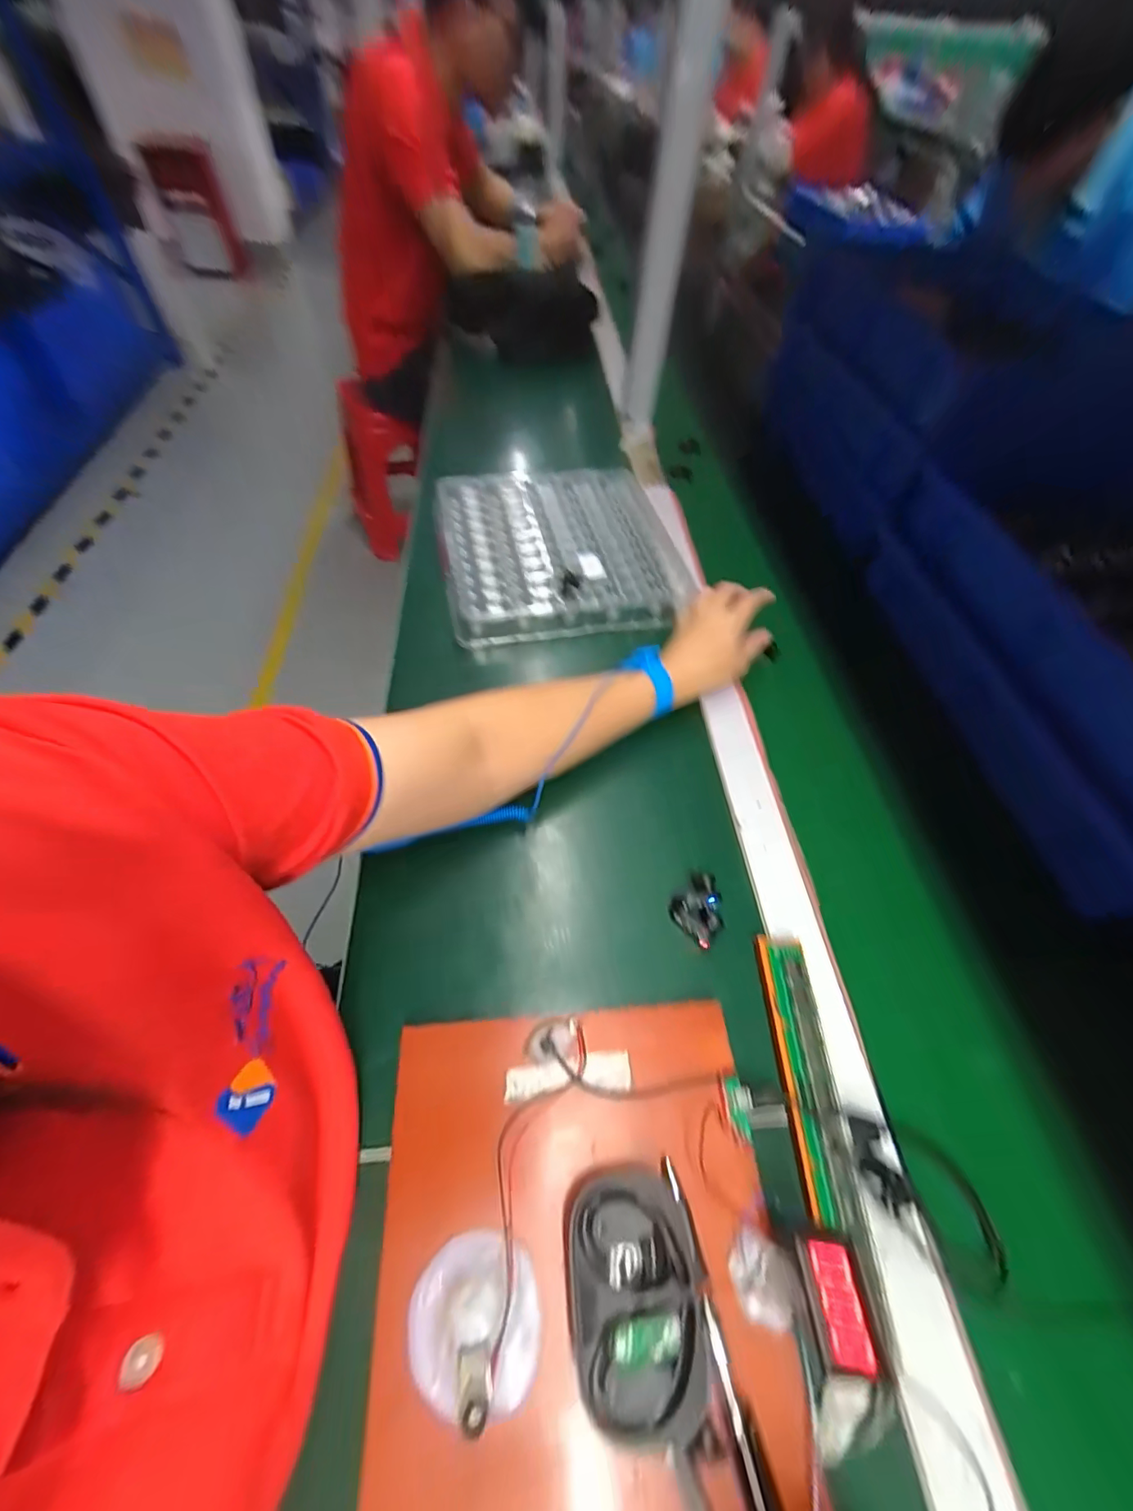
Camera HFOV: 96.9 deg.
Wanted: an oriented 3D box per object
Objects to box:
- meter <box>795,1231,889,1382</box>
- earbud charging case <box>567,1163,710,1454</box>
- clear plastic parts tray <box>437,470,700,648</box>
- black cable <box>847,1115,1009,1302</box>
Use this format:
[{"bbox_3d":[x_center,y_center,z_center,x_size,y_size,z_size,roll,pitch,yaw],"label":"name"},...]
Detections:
[{"bbox_3d":[0.122,0.241,0.224,0.026,0.014,0.045,-18,59,23],"label":"meter"},{"bbox_3d":[0.031,0.254,0.238,0.058,0.035,0.090,-4,57,-7],"label":"earbud charging case"},{"bbox_3d":[-0.009,-0.246,0.590,0.270,0.044,0.260,-8,57,-9],"label":"clear plastic parts tray"},{"bbox_3d":[0.201,0.244,0.275,0.077,0.015,0.070,19,36,-9],"label":"black cable"}]

